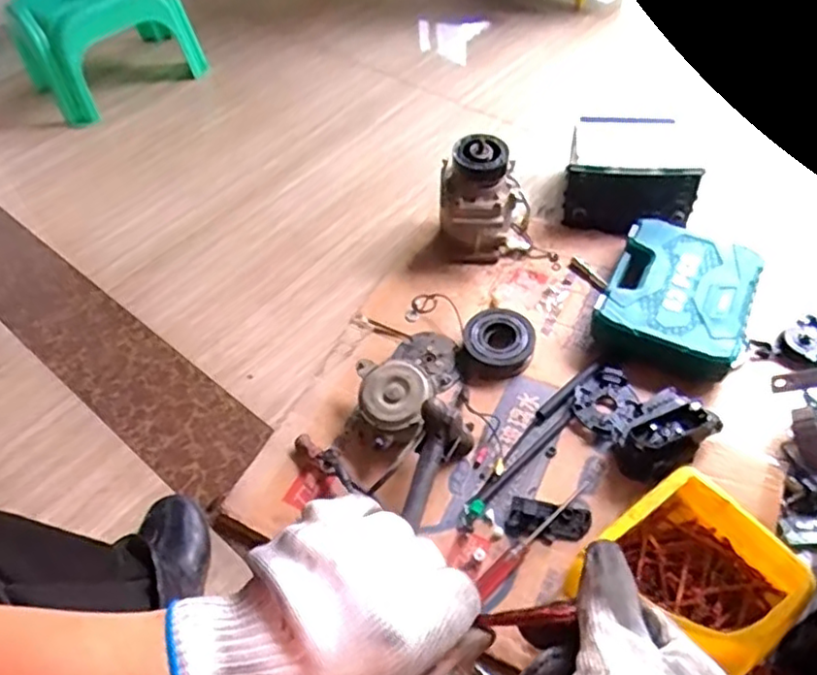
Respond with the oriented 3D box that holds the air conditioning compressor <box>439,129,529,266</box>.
[{"bbox_3d":[0.130,-0.226,1.085,0.153,0.181,0.113,-3,52,3],"label":"air conditioning compressor"}]

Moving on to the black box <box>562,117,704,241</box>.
[{"bbox_3d":[0.393,-0.295,1.149,0.218,0.119,0.232,11,54,14],"label":"black box"}]

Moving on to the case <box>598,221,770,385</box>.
[{"bbox_3d":[0.407,-0.062,0.979,0.200,0.063,0.240,19,52,22],"label":"case"}]

